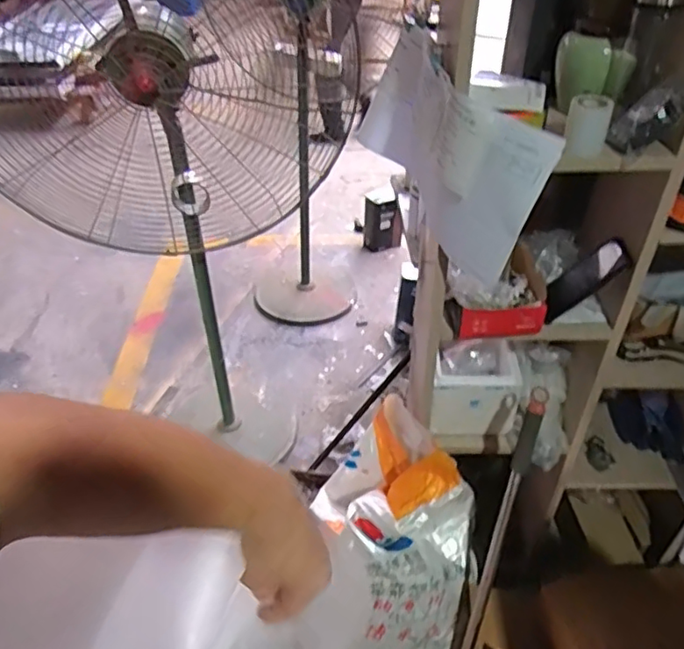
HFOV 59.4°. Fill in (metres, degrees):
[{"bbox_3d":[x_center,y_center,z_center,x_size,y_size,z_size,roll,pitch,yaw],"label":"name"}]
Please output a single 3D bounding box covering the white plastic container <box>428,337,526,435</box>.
[{"bbox_3d":[0.251,0.116,1.184,0.169,0.138,0.148,-2,41,-2],"label":"white plastic container"}]

